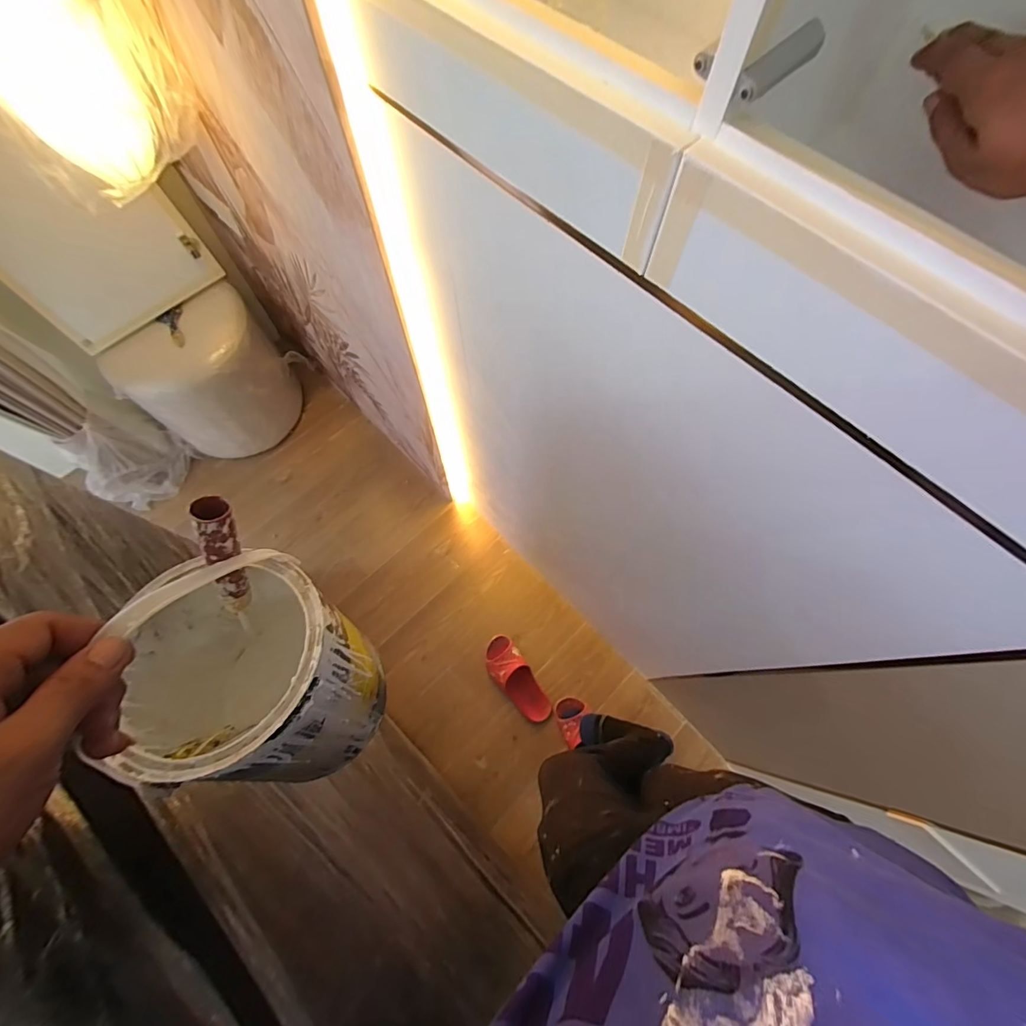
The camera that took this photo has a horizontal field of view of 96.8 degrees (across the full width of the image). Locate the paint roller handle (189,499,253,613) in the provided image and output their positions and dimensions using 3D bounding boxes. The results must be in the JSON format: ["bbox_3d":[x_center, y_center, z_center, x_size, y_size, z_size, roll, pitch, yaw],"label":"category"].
[{"bbox_3d":[-0.216,0.037,0.343,0.021,0.117,0.025,26,42,9],"label":"paint roller handle"}]

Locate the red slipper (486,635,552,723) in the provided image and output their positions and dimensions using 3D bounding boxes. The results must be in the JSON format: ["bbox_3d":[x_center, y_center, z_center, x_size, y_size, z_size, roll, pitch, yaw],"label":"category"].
[{"bbox_3d":[0.007,0.506,1.379,0.112,0.058,0.277,-32,72,-12],"label":"red slipper"}]

